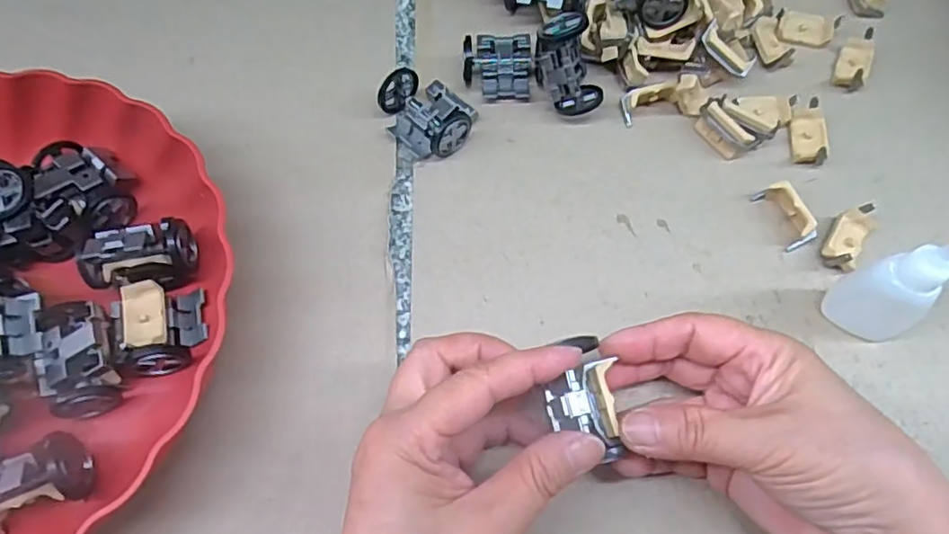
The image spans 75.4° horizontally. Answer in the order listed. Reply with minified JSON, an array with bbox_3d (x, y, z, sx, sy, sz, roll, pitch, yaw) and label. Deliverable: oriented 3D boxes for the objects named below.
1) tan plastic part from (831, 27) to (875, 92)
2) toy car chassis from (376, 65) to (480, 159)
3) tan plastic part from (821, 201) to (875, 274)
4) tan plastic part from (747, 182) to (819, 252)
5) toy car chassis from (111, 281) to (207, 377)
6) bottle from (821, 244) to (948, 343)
[{"bbox_3d":[0.228,-0.123,0.368,0.016,0.016,0.038,26,69,12],"label":"tan plastic part"},{"bbox_3d":[-0.026,-0.088,0.346,0.050,0.023,0.043,39,72,17],"label":"toy car chassis"},{"bbox_3d":[0.194,-0.015,0.317,0.017,0.016,0.034,33,71,15],"label":"tan plastic part"},{"bbox_3d":[0.164,-0.028,0.323,0.013,0.019,0.037,-19,67,-7],"label":"tan plastic part"},{"bbox_3d":[-0.151,0.028,0.293,0.033,0.027,0.042,-1,66,1],"label":"toy car chassis"},{"bbox_3d":[0.186,0.009,0.268,0.027,0.085,0.023,16,67,8],"label":"bottle"}]

